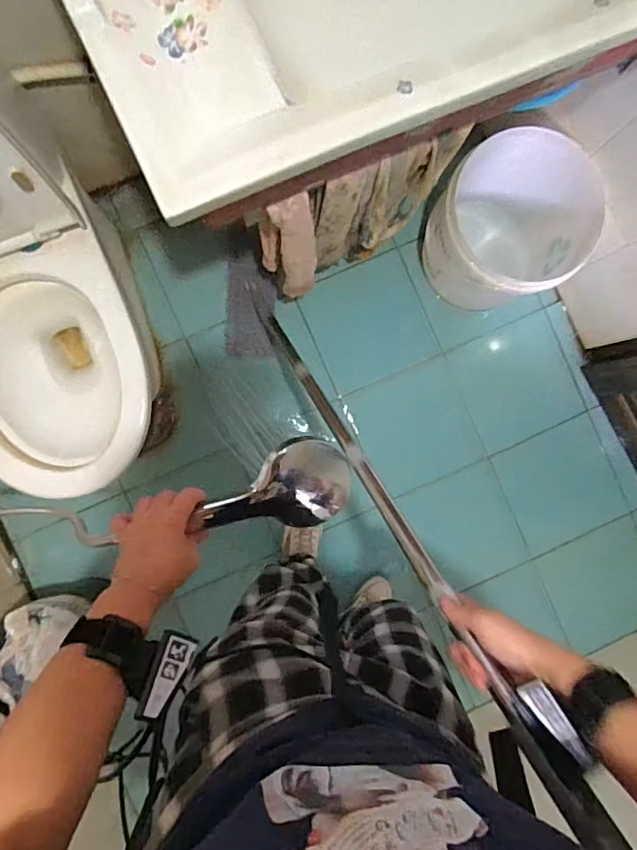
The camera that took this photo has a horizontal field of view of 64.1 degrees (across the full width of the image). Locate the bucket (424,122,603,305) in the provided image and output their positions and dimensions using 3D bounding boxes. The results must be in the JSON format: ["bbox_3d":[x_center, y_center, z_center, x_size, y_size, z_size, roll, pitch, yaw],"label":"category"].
[{"bbox_3d":[0.419,-0.439,1.170,0.314,0.320,0.319,0,91,-4],"label":"bucket"}]

